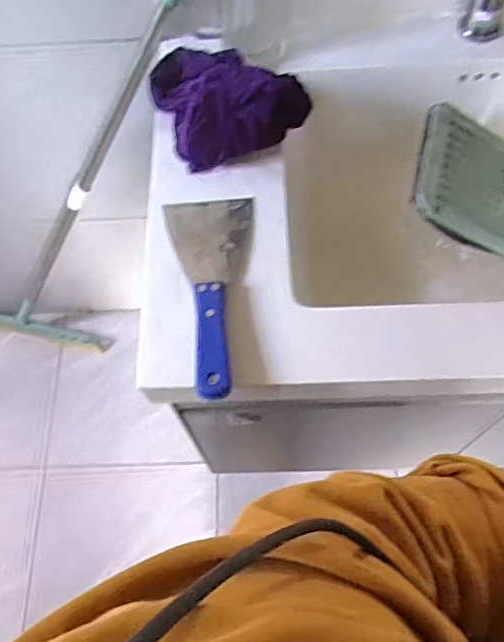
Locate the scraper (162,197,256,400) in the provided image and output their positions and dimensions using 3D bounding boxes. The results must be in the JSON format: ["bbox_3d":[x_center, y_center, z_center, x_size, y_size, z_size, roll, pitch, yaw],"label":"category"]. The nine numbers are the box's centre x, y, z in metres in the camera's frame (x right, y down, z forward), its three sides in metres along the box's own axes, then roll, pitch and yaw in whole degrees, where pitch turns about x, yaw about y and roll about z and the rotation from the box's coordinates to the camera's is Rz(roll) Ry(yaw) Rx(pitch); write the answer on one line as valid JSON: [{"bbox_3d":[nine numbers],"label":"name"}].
[{"bbox_3d":[-0.032,-0.033,0.570,0.090,0.027,0.225,-8,65,-1],"label":"scraper"}]

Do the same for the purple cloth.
[{"bbox_3d":[-0.028,-0.271,0.657,0.160,0.056,0.178,-22,66,-7],"label":"purple cloth"}]

